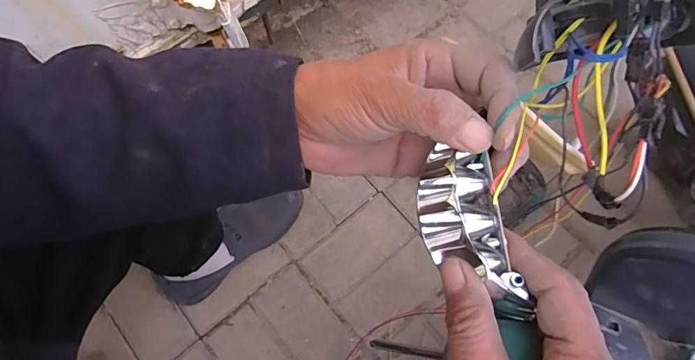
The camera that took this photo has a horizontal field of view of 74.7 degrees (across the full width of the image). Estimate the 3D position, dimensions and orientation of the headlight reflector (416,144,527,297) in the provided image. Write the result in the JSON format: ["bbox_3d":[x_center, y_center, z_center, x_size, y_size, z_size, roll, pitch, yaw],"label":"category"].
[{"bbox_3d":[0.056,0.021,0.225,0.036,0.018,0.077,-9,70,-1],"label":"headlight reflector"}]

